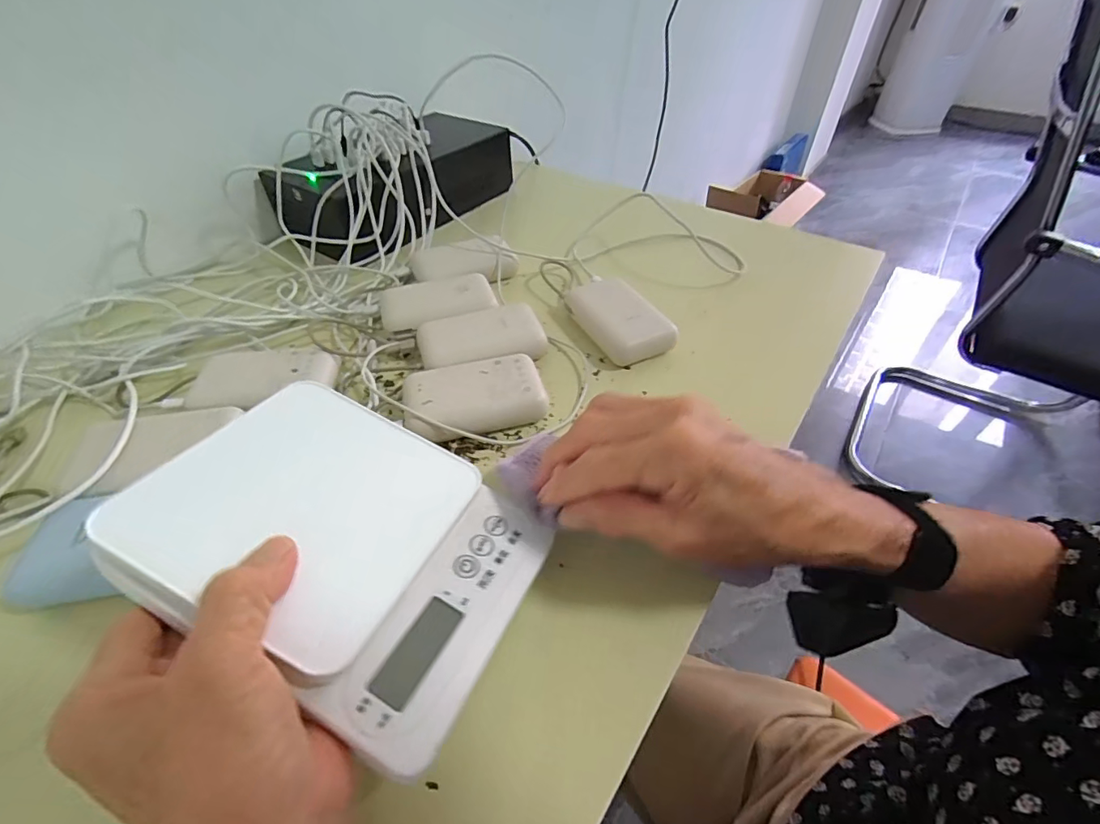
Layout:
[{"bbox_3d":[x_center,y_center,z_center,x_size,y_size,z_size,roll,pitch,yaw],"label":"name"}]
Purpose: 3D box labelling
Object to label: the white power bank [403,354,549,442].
[{"bbox_3d":[-0.057,-0.011,0.367,0.100,0.028,0.062,-13,47,-12],"label":"white power bank"}]

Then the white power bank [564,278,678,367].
[{"bbox_3d":[0.061,-0.083,0.432,0.056,0.029,0.101,-23,49,-20],"label":"white power bank"}]

